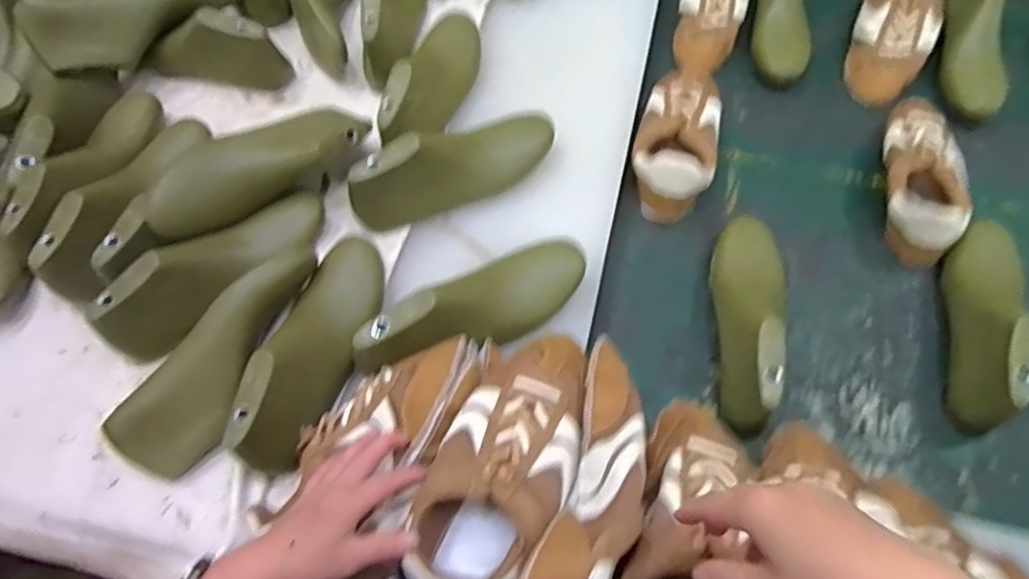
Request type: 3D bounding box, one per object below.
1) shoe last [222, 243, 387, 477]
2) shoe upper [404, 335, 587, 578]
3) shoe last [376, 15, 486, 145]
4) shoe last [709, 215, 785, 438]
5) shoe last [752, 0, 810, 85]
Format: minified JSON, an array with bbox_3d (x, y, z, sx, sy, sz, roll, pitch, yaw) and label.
[{"bbox_3d":[-0.198,0.046,0.581,0.076,0.088,0.249,12,65,8],"label":"shoe last"},{"bbox_3d":[-0.005,0.138,0.482,0.104,0.057,0.233,23,62,13],"label":"shoe upper"},{"bbox_3d":[-0.095,-0.268,0.737,0.077,0.076,0.249,9,65,6],"label":"shoe last"},{"bbox_3d":[0.257,0.026,0.641,0.076,0.090,0.257,7,65,6],"label":"shoe last"},{"bbox_3d":[0.399,-0.406,0.866,0.087,0.068,0.228,16,66,10],"label":"shoe last"}]

